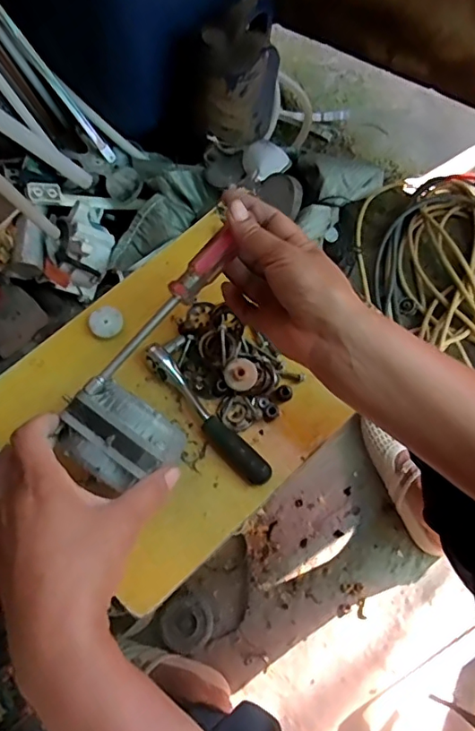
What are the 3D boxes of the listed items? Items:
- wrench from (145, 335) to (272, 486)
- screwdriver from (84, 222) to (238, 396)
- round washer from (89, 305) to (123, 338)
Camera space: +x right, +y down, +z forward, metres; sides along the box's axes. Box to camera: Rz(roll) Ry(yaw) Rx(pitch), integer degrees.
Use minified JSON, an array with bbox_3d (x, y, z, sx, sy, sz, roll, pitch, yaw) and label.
[{"bbox_3d":[-0.022,0.037,0.451,0.036,0.021,0.147,-37,74,-12],"label":"wrench"},{"bbox_3d":[-0.056,-0.038,0.390,0.018,0.019,0.151,43,91,14],"label":"screwdriver"},{"bbox_3d":[-0.118,-0.040,0.479,0.028,0.004,0.029,0,70,0],"label":"round washer"}]

